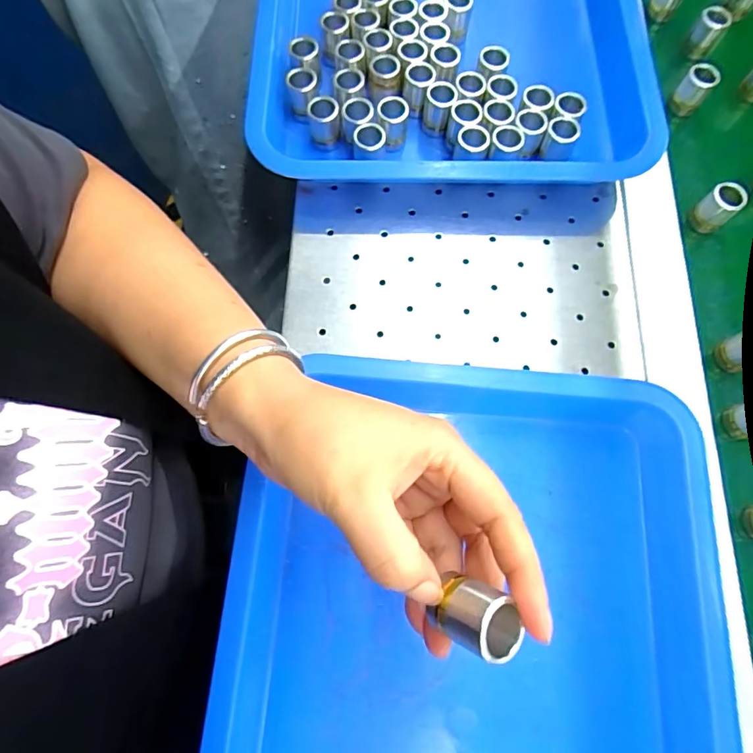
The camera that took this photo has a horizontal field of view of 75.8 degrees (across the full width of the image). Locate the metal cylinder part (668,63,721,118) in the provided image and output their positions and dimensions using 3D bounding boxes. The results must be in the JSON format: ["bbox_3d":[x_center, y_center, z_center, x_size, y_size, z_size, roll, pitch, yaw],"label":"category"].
[{"bbox_3d":[0.250,-0.227,0.383,0.023,0.030,0.017,38,75,9],"label":"metal cylinder part"}]

